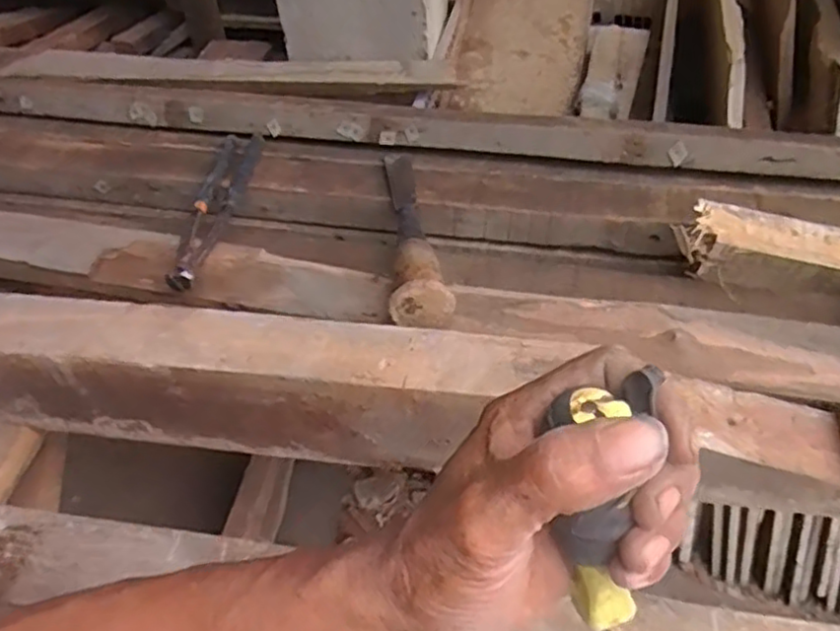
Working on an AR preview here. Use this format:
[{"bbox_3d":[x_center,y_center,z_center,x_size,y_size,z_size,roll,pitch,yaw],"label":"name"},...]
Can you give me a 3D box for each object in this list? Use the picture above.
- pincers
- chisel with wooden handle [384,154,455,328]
[{"bbox_3d":[-0.202,-0.109,0.674,0.043,0.015,0.214,3,50,6],"label":"pincers"},{"bbox_3d":[-0.007,-0.085,0.633,0.049,0.051,0.241,-5,50,-1],"label":"chisel with wooden handle"}]

